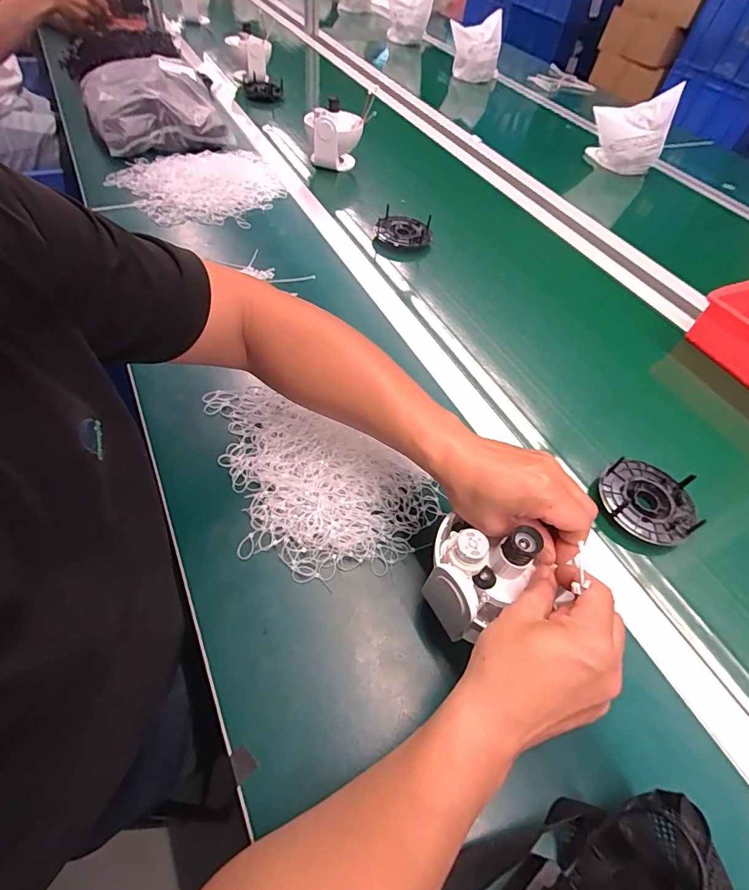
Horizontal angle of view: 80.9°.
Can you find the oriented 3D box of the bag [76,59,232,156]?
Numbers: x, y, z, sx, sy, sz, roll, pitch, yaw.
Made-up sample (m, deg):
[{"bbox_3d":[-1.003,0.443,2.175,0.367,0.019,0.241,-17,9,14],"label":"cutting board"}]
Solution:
[{"bbox_3d":[-0.446,-0.683,0.885,0.239,0.080,0.244,-21,58,-20],"label":"bag"}]

